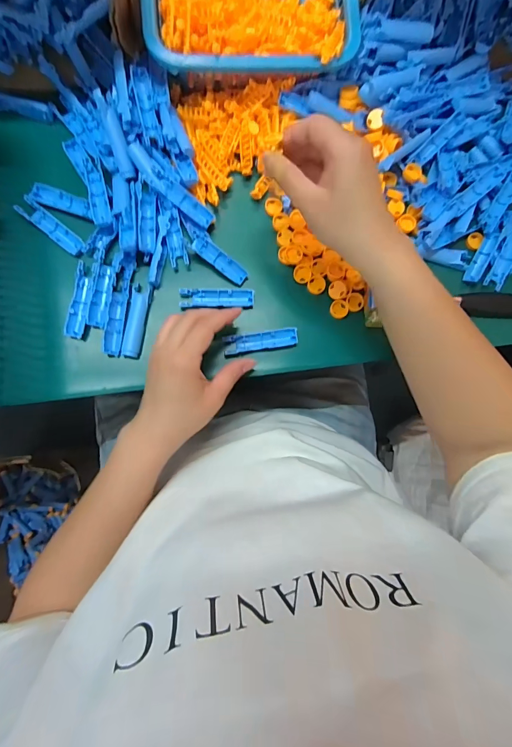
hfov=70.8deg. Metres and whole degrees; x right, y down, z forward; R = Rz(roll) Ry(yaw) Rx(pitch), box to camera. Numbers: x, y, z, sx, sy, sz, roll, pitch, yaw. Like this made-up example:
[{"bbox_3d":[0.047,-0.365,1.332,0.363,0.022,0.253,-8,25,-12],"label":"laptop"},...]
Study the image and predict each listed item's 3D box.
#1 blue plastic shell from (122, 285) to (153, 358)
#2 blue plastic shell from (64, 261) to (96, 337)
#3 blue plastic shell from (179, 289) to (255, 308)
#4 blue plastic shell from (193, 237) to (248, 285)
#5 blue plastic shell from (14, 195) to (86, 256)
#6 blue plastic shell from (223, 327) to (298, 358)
[{"bbox_3d":[-0.124,-0.055,0.375,0.019,0.008,0.075,11,81,-4],"label":"blue plastic shell"},{"bbox_3d":[-0.181,-0.076,0.374,0.018,0.006,0.080,8,81,-4],"label":"blue plastic shell"},{"bbox_3d":[-0.041,-0.081,0.385,0.078,0.007,0.020,-1,82,-7],"label":"blue plastic shell"},{"bbox_3d":[-0.038,-0.121,0.386,0.065,0.007,0.018,37,80,-12],"label":"blue plastic shell"},{"bbox_3d":[-0.214,-0.154,0.380,0.081,0.009,0.020,38,80,1],"label":"blue plastic shell"},{"bbox_3d":[0.005,-0.035,0.384,0.078,0.010,0.021,-9,82,-4],"label":"blue plastic shell"}]

